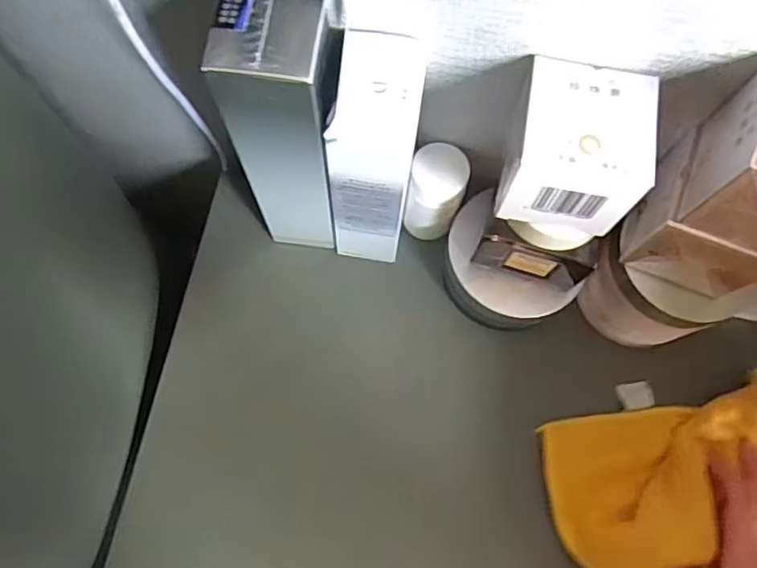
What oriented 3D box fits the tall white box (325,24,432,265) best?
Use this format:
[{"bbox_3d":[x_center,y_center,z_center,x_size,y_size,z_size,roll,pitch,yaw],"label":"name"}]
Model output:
[{"bbox_3d":[-0.002,-0.074,0.350,0.043,0.170,0.066,10,73,1],"label":"tall white box"}]

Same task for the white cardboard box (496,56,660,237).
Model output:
[{"bbox_3d":[0.098,-0.068,0.299,0.062,0.055,0.060,10,73,1],"label":"white cardboard box"}]

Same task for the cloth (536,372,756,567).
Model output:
[{"bbox_3d":[0.206,0.155,0.363,0.173,0.029,0.169,-13,74,-6],"label":"cloth"}]

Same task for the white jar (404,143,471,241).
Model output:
[{"bbox_3d":[0.039,-0.060,0.404,0.036,0.072,0.038,0,73,-2],"label":"white jar"}]

